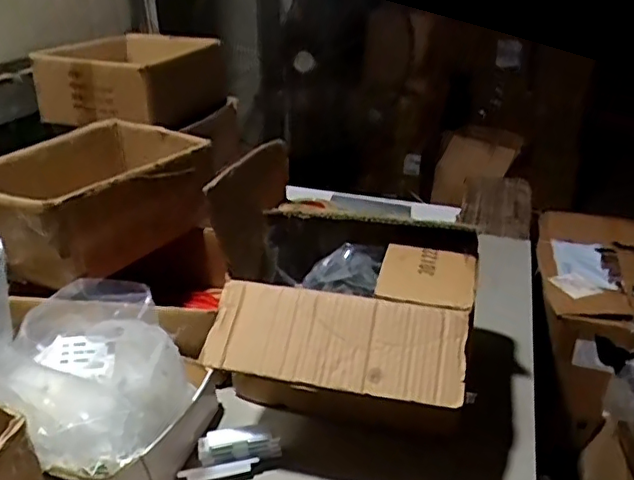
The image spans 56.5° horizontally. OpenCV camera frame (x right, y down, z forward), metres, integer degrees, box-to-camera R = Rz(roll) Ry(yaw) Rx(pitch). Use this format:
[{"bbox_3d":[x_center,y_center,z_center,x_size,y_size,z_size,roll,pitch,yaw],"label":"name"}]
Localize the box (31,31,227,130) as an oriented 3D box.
[{"bbox_3d":[-0.356,-0.316,1.144,0.219,0.115,0.295,11,29,20],"label":"box"}]

